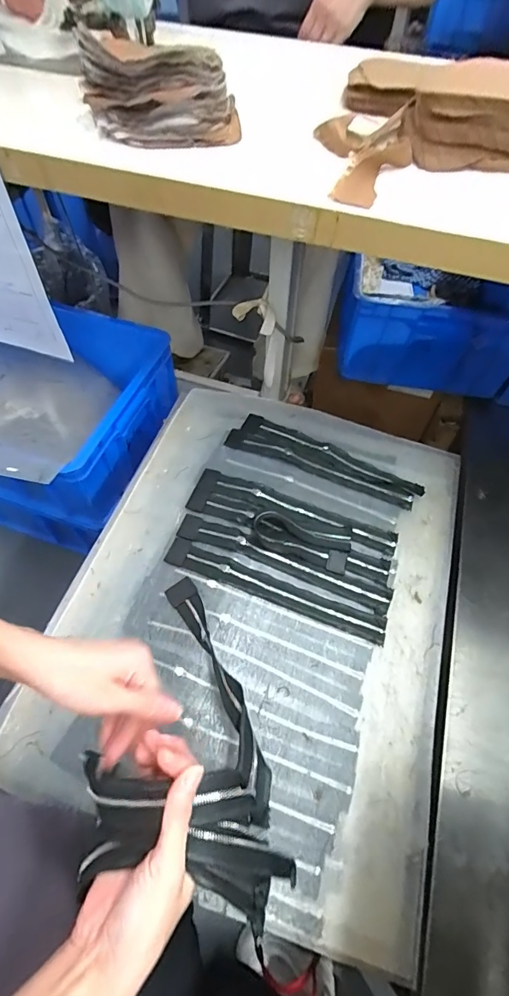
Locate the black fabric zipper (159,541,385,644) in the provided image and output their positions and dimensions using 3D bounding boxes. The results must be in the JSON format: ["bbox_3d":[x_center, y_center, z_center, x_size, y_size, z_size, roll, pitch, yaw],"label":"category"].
[{"bbox_3d":[0.023,0.117,0.551,0.283,0.012,0.036,21,62,6],"label":"black fabric zipper"}]

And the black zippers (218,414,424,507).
[{"bbox_3d":[0.104,-0.060,0.660,0.288,0.018,0.070,20,60,11],"label":"black zippers"}]

